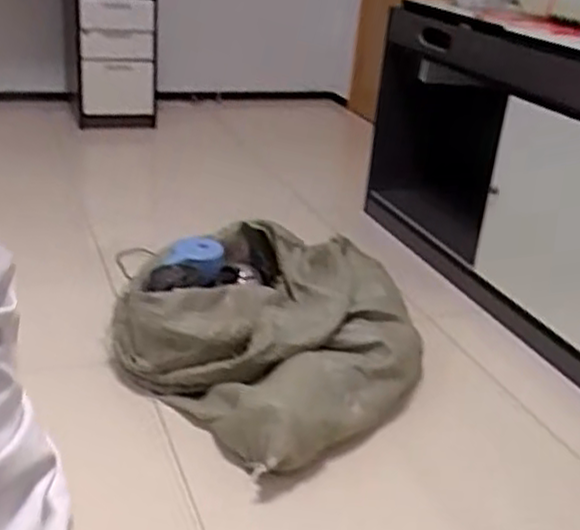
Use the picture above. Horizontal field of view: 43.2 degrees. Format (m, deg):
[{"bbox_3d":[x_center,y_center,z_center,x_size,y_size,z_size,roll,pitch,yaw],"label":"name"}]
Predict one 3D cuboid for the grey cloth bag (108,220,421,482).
[{"bbox_3d":[-0.007,0.141,1.608,0.567,0.255,0.600,25,32,36],"label":"grey cloth bag"}]

